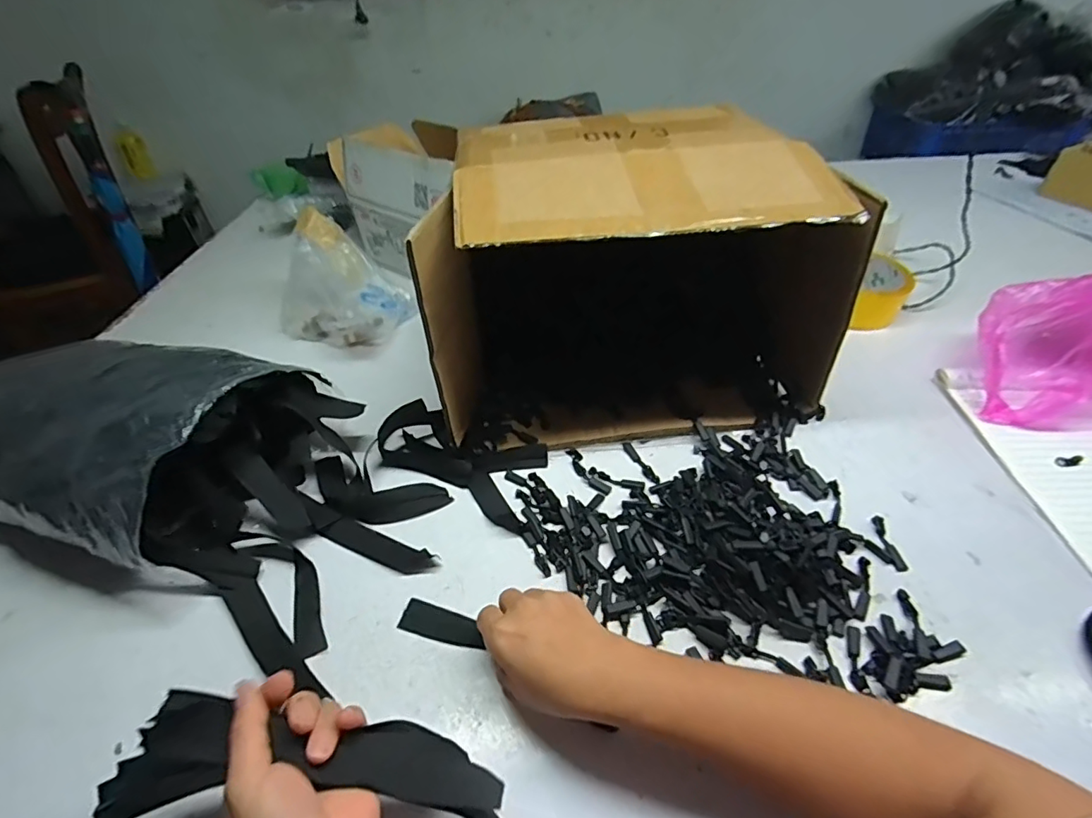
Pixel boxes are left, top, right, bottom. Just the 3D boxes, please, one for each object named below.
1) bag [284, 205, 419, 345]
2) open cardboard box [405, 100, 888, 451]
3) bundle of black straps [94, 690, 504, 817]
[{"bbox_3d":[-0.297,-0.186,0.749,0.168,0.143,0.122,12,45,17],"label":"bag"},{"bbox_3d":[0.077,-0.151,0.584,0.389,0.252,0.273,-7,43,-3],"label":"open cardboard box"},{"bbox_3d":[-0.123,0.205,0.296,0.234,0.051,0.066,7,42,-5],"label":"bundle of black straps"}]

